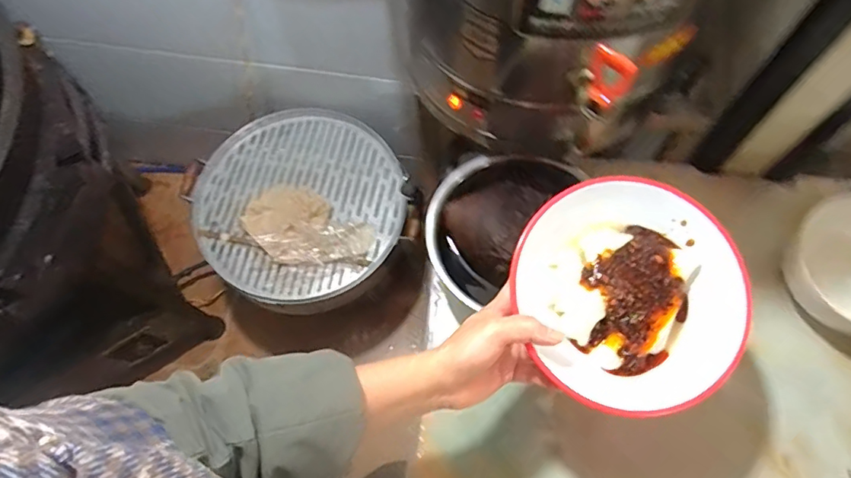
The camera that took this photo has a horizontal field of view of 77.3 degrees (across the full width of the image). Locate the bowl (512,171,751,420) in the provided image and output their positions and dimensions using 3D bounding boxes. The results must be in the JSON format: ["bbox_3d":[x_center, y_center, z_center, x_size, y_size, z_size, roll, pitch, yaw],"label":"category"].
[{"bbox_3d":[0.179,0.046,0.466,0.189,0.059,0.193,-1,68,2],"label":"bowl"}]

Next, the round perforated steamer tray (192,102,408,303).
[{"bbox_3d":[-0.270,-0.094,1.137,0.428,0.056,0.443,-1,68,2],"label":"round perforated steamer tray"}]

